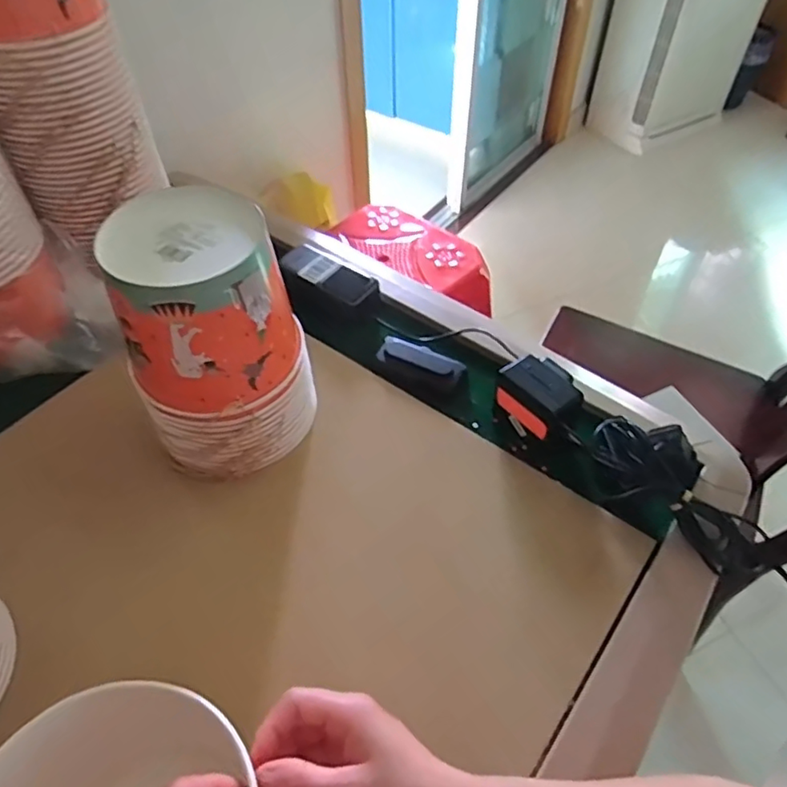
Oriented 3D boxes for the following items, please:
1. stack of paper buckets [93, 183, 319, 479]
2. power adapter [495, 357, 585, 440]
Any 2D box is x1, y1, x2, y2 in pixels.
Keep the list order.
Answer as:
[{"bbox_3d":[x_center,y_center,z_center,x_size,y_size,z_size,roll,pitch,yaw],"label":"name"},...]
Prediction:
[{"bbox_3d":[-0.156,-0.047,0.545,0.142,0.216,0.137,-15,51,-12],"label":"stack of paper buckets"},{"bbox_3d":[0.151,0.009,0.612,0.061,0.072,0.079,-36,58,-26],"label":"power adapter"}]

